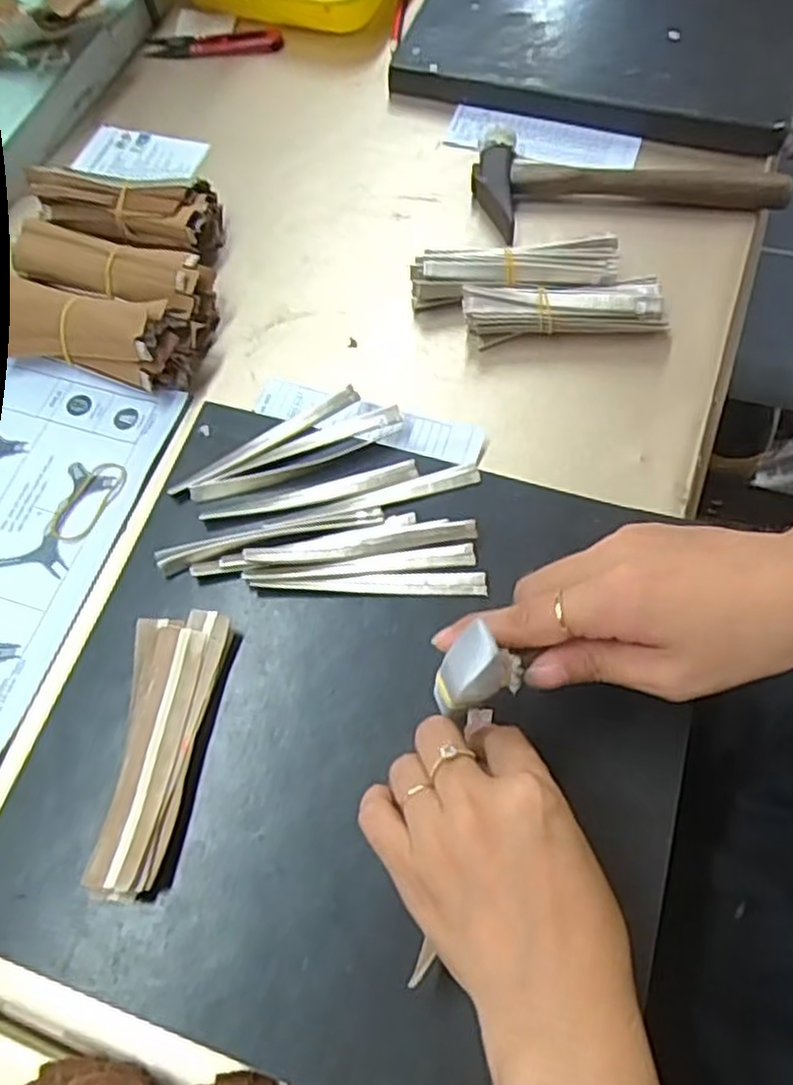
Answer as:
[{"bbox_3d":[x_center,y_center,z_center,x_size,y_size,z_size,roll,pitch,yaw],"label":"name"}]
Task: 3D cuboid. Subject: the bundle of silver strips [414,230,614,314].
[{"bbox_3d":[0.076,-0.175,0.491,0.131,0.033,0.030,-5,64,1],"label":"bundle of silver strips"}]

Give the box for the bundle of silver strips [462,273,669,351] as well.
[{"bbox_3d":[0.105,-0.150,0.480,0.122,0.032,0.034,-2,64,2],"label":"bundle of silver strips"}]

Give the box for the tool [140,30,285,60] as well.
[{"bbox_3d":[-0.155,-0.422,0.635,0.117,0.006,0.024,3,65,5],"label":"tool"}]

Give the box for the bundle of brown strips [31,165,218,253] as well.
[{"bbox_3d":[-0.191,-0.224,0.524,0.134,0.043,0.057,6,65,6],"label":"bundle of brown strips"}]

